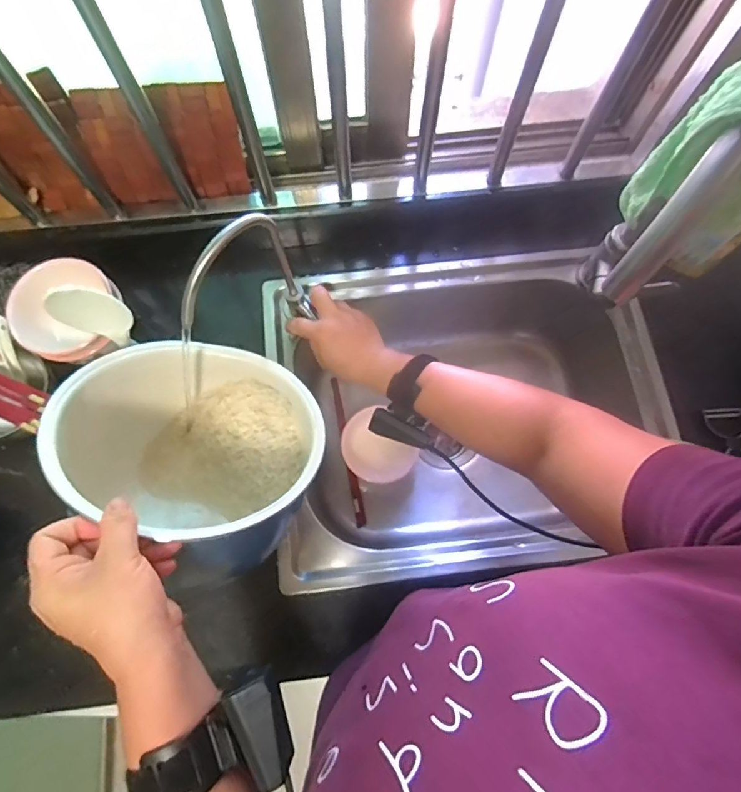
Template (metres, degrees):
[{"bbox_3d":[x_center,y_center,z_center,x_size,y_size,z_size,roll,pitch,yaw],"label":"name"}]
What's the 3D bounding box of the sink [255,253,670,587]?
[{"bbox_3d":[0.131,0.041,0.721,0.467,0.239,0.415,-2,73,-1],"label":"sink"}]

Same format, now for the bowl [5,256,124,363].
[{"bbox_3d":[-0.350,-0.096,0.566,0.116,0.061,0.098,-33,76,-9],"label":"bowl"}]

